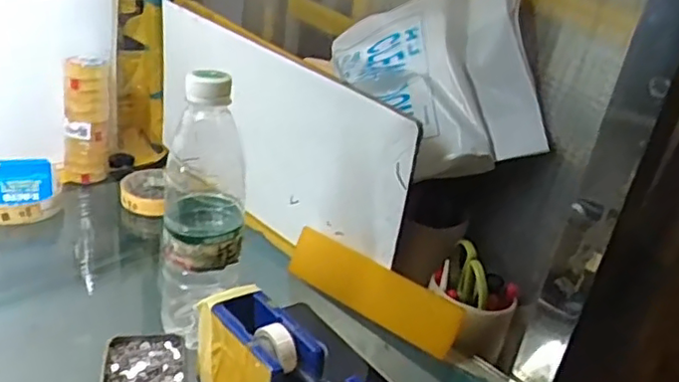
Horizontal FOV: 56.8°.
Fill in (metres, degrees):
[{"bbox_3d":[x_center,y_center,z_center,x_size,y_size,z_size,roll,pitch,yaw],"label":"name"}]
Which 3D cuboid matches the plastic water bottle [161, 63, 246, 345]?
[{"bbox_3d":[-0.108,0.013,0.499,0.063,0.216,0.070,0,26,-15],"label":"plastic water bottle"}]

